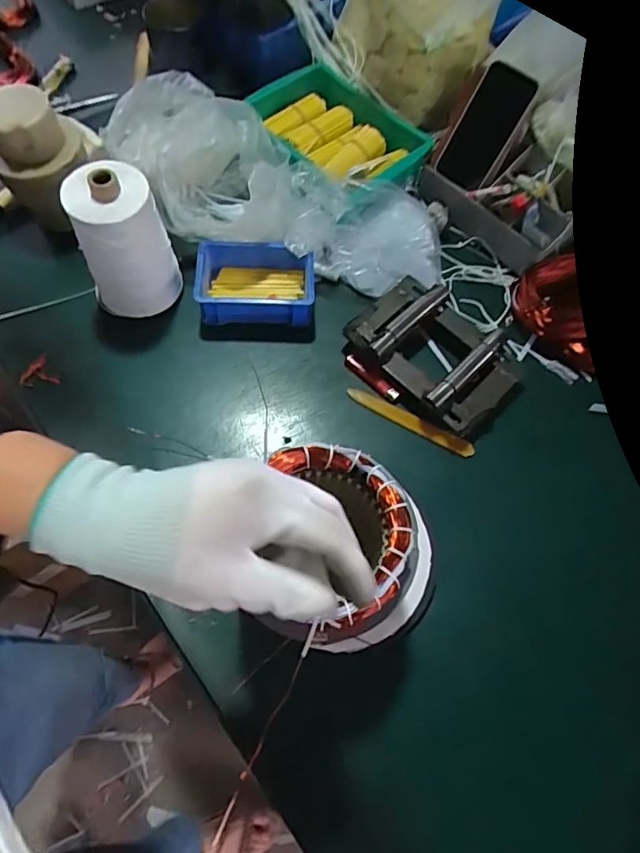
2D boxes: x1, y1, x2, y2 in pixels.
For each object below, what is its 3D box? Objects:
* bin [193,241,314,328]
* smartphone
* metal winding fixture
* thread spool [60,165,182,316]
[{"bbox_3d":[-0.079,-0.175,0.639,0.138,0.055,0.089,1,67,-3],"label":"bin"},{"bbox_3d":[0.210,-0.380,0.656,0.067,0.136,0.010,35,39,10],"label":"smartphone"},{"bbox_3d":[0.140,-0.085,0.617,0.199,0.049,0.146,43,71,14],"label":"metal winding fixture"},{"bbox_3d":[-0.220,-0.203,0.582,0.086,0.172,0.079,1,67,-3],"label":"thread spool"}]

